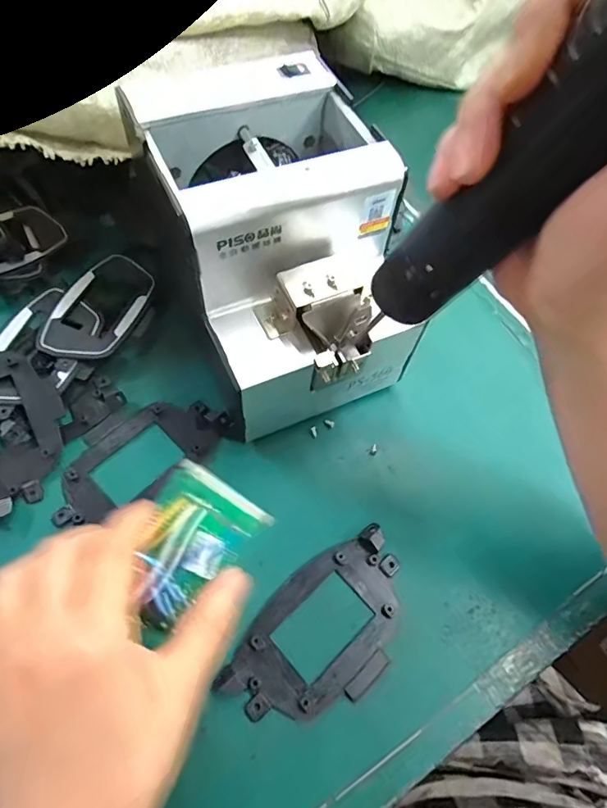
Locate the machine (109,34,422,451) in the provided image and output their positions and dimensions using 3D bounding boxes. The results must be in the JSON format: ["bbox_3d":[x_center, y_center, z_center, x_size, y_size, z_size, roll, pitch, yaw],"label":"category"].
[{"bbox_3d":[-0.018,-0.100,0.307,0.124,0.136,0.188,-19,64,-13],"label":"machine"}]

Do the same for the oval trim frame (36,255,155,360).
[{"bbox_3d":[-0.153,-0.072,0.356,0.060,0.008,0.095,20,62,8],"label":"oval trim frame"}]

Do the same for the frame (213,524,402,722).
[{"bbox_3d":[0.014,0.131,0.276,0.119,0.019,0.069,-39,70,-21],"label":"frame"}]

